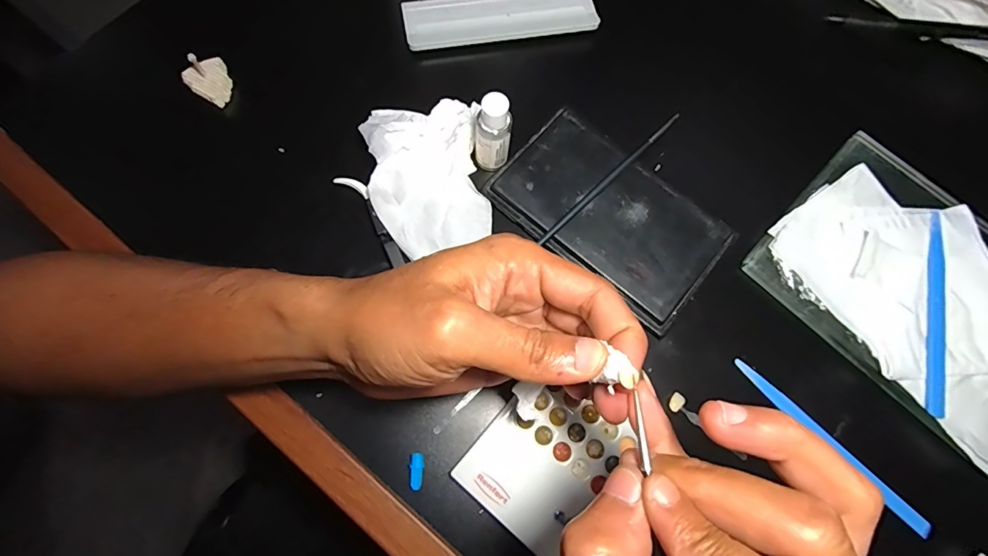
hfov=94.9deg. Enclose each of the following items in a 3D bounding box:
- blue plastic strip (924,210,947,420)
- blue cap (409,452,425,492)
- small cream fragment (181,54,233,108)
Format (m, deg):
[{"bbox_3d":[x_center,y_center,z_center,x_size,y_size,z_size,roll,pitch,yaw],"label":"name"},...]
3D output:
[{"bbox_3d":[0.283,0.019,0.290,0.011,0.004,0.136,16,74,2],"label":"blue plastic strip"},{"bbox_3d":[-0.045,0.112,0.262,0.008,0.008,0.020,7,74,0],"label":"blue cap"},{"bbox_3d":[-0.205,-0.144,0.322,0.029,0.026,0.034,-37,79,-11],"label":"small cream fragment"}]

